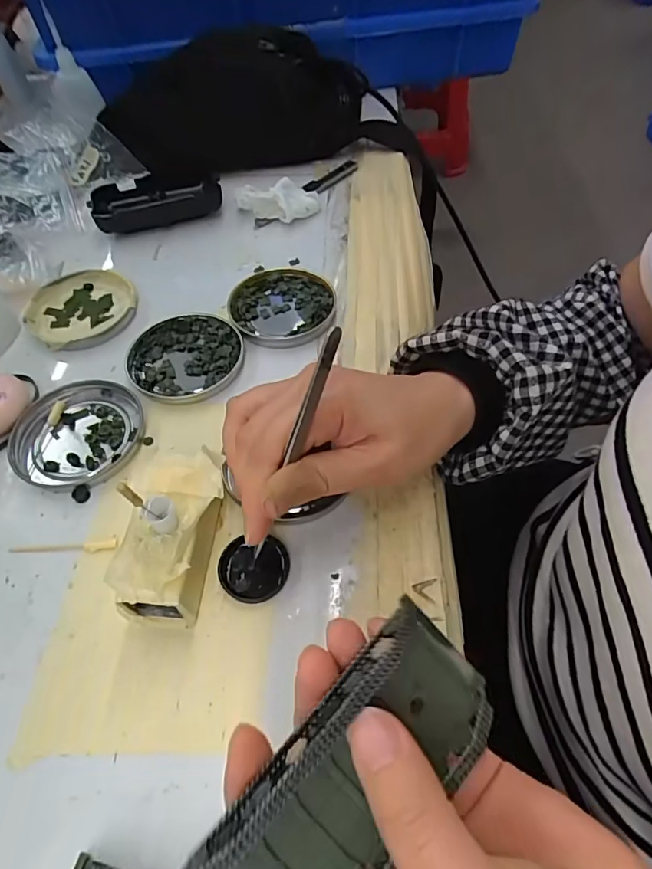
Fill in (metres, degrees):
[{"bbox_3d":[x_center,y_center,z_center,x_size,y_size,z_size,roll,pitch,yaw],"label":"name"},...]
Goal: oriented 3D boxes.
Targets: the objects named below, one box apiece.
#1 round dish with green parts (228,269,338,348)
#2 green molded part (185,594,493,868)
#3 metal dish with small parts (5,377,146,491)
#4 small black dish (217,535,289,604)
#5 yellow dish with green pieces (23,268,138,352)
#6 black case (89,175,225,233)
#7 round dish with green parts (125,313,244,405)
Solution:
[{"bbox_3d":[-0.033,-0.096,0.376,0.077,0.009,0.077,-1,55,1],"label":"round dish with green parts"},{"bbox_3d":[0.009,0.100,0.151,0.046,0.026,0.096,44,70,1],"label":"green molded part"},{"bbox_3d":[-0.156,-0.001,0.314,0.071,0.010,0.076,-1,55,1],"label":"metal dish with small parts"},{"bbox_3d":[-0.038,0.070,0.260,0.035,0.008,0.033,-1,55,1],"label":"small black dish"},{"bbox_3d":[-0.186,-0.097,0.381,0.077,0.012,0.076,-1,55,1],"label":"yellow dish with green pieces"},{"bbox_3d":[-0.152,-0.213,0.452,0.109,0.027,0.056,-15,56,-9],"label":"black case"},{"bbox_3d":[-0.098,-0.054,0.349,0.078,0.009,0.076,-1,55,1],"label":"round dish with green parts"}]

